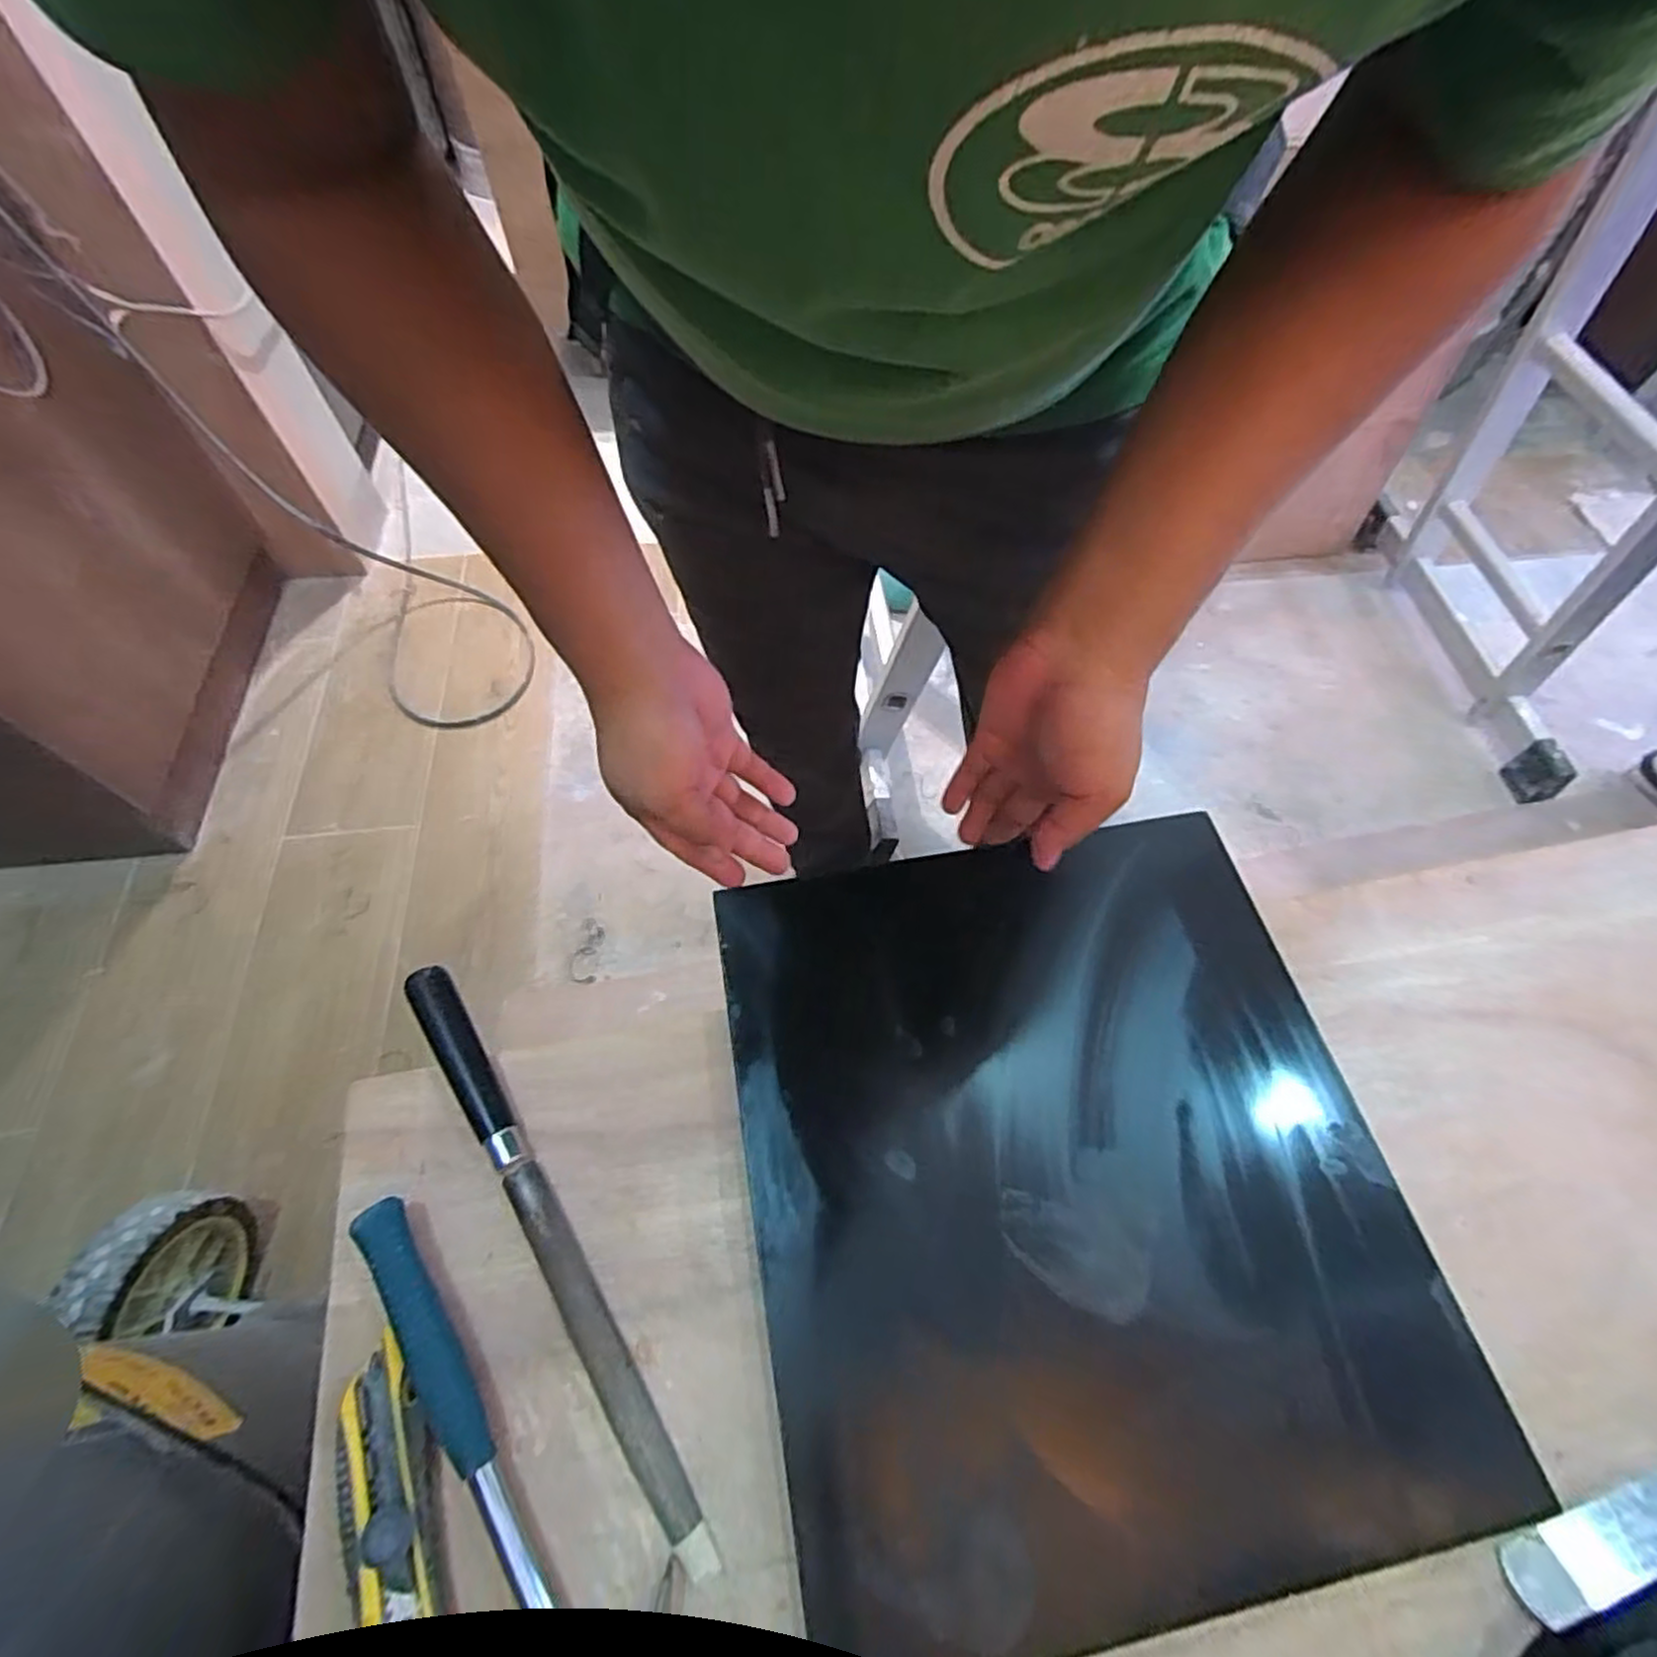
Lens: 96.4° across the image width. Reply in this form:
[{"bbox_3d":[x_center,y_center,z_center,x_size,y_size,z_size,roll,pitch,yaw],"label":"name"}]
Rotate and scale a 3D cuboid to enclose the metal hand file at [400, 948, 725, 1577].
[{"bbox_3d":[-0.151,0.210,0.389,0.022,0.027,0.327,-31,64,-18],"label":"metal hand file"}]

